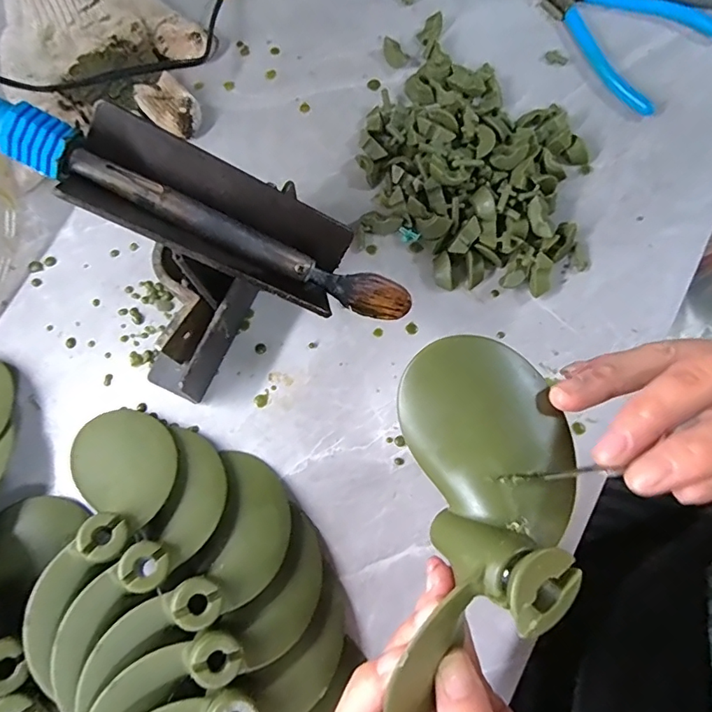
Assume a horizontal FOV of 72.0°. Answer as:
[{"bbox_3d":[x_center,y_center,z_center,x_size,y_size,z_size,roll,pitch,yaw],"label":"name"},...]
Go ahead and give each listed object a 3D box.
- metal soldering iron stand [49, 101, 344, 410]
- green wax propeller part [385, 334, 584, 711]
[{"bbox_3d":[-0.071,-0.041,0.266,0.120,0.119,0.118,12,75,5],"label":"metal soldering iron stand"},{"bbox_3d":[0.049,0.056,0.181,0.066,0.038,0.129,3,75,2],"label":"green wax propeller part"}]

